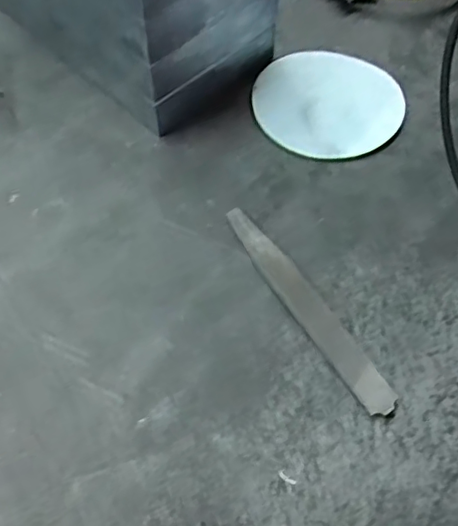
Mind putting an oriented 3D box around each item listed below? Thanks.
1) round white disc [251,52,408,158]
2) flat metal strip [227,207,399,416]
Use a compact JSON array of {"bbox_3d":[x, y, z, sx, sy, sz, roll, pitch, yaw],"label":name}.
[{"bbox_3d":[0.079,-0.129,0.484,0.118,0.009,0.108,-1,61,2],"label":"round white disc"},{"bbox_3d":[0.048,0.025,0.383,0.022,0.005,0.162,-30,61,-12],"label":"flat metal strip"}]

